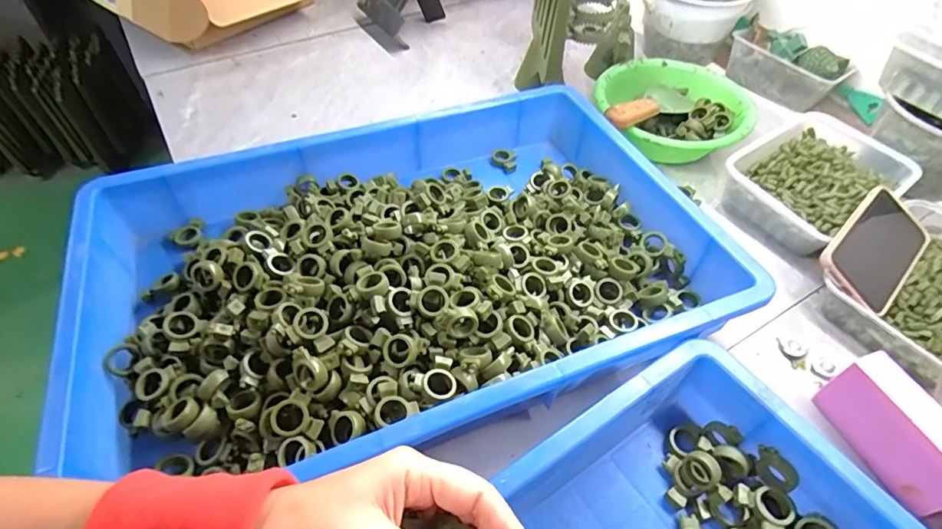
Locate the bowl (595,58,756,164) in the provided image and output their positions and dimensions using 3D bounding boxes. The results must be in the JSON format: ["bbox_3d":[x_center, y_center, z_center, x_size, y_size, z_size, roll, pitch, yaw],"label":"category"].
[{"bbox_3d":[0.268,-0.210,0.670,0.194,0.059,0.176,-1,51,-1],"label":"bowl"}]

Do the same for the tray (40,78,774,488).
[{"bbox_3d":[-0.064,-0.002,0.478,0.551,0.079,0.363,-17,53,-14],"label":"tray"}]

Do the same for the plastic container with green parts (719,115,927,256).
[{"bbox_3d":[0.425,-0.106,0.599,0.229,0.056,0.144,-28,56,-21],"label":"plastic container with green parts"}]

